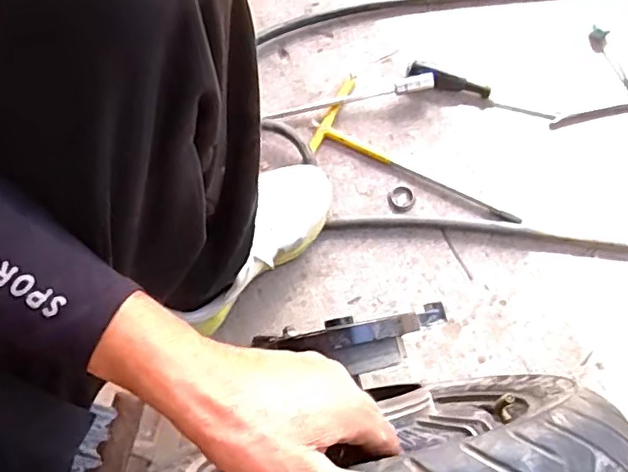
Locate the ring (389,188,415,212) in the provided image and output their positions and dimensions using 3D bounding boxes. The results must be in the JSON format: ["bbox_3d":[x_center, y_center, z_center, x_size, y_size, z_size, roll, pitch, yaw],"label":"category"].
[{"bbox_3d":[0.112,-0.048,0.750,0.032,0.004,0.033,0,71,1],"label":"ring"}]

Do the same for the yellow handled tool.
[{"bbox_3d":[0.145,-0.113,0.763,0.278,0.020,0.118,23,73,8],"label":"yellow handled tool"}]

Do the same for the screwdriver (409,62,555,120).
[{"bbox_3d":[0.224,-0.193,0.782,0.196,0.033,0.023,16,72,6],"label":"screwdriver"}]

